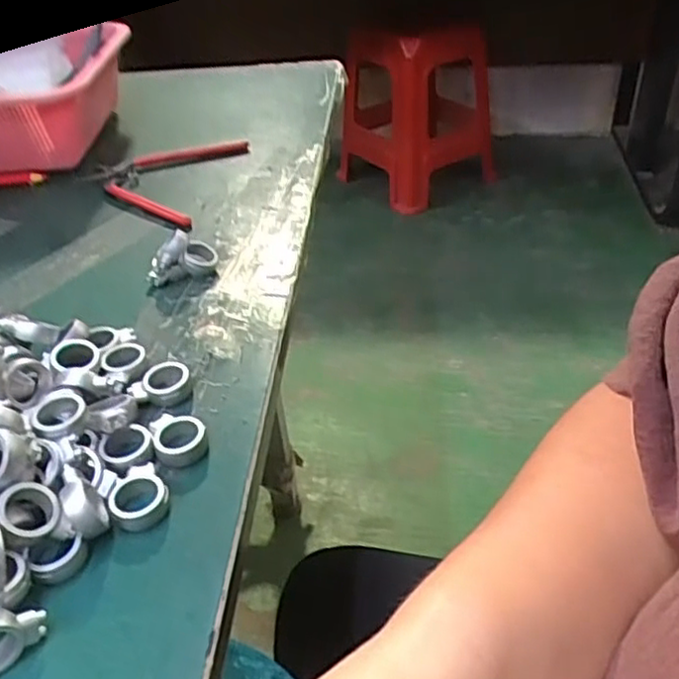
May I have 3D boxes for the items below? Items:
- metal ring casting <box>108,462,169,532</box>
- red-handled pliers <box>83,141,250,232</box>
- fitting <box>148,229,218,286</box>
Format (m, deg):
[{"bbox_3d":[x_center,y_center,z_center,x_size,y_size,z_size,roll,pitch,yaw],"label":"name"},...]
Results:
[{"bbox_3d":[-0.093,0.072,0.317,0.026,0.008,0.030,-26,43,-24],"label":"metal ring casting"},{"bbox_3d":[-0.153,-0.136,0.573,0.117,0.010,0.130,7,40,14],"label":"red-handled pliers"},{"bbox_3d":[-0.104,-0.056,0.457,0.043,0.028,0.023,-7,39,-3],"label":"fitting"}]

